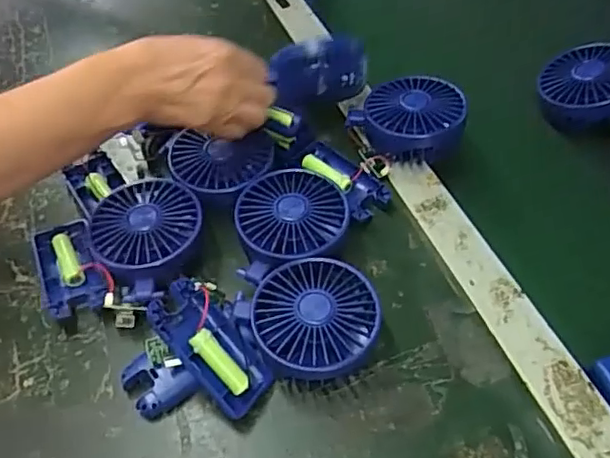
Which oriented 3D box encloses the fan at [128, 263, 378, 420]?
[{"bbox_3d":[-0.038,0.076,0.412,0.178,0.054,0.089,-14,53,-6],"label":"fan"}]

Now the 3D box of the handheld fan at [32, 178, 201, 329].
[{"bbox_3d":[-0.146,0.020,0.474,0.133,0.044,0.106,-16,53,-8],"label":"handheld fan"}]

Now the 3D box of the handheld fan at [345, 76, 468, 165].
[{"bbox_3d":[0.090,-0.099,0.541,0.102,0.044,0.084,7,53,10],"label":"handheld fan"}]

